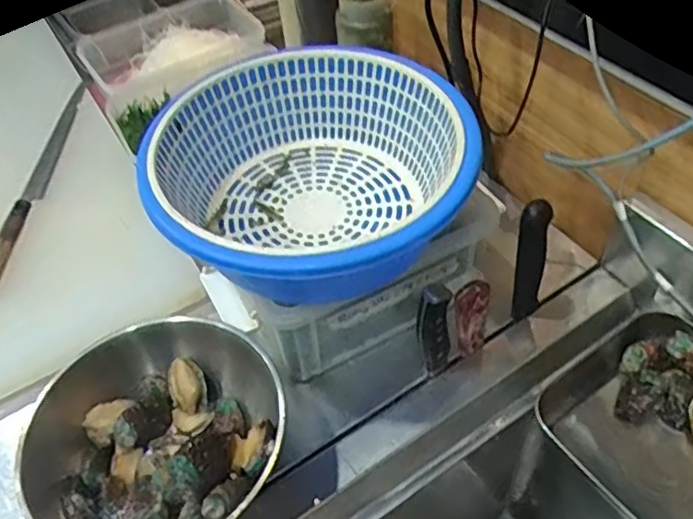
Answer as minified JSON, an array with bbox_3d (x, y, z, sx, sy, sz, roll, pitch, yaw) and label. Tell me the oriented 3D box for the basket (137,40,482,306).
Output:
[{"bbox_3d":[-0.028,-0.074,0.593,0.280,0.109,0.277,6,49,11],"label":"basket"}]

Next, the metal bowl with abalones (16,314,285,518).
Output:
[{"bbox_3d":[-0.166,0.162,0.573,0.232,0.106,0.194,-1,48,4],"label":"metal bowl with abalones"}]

